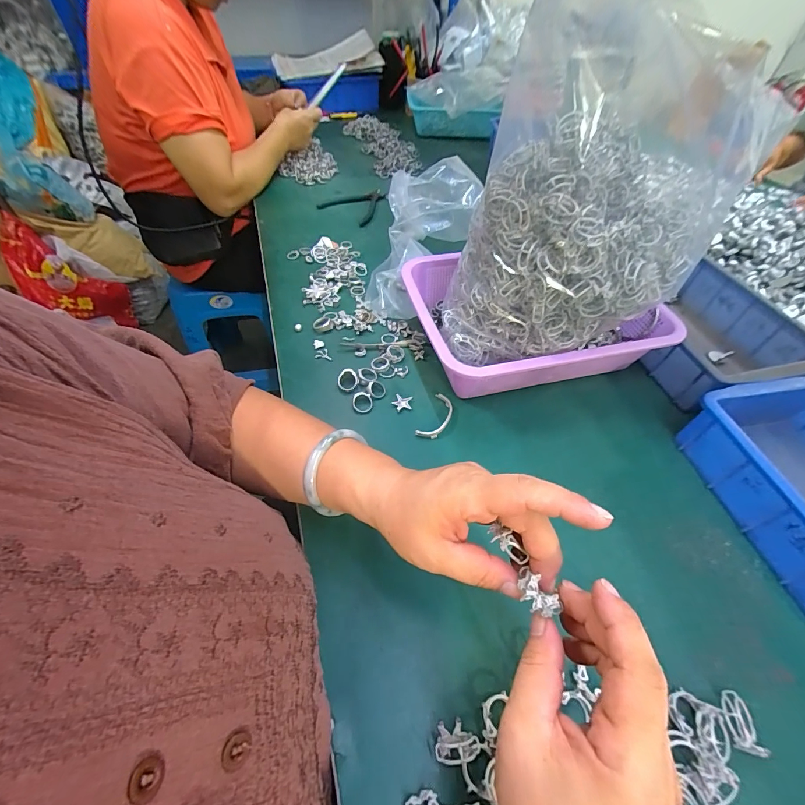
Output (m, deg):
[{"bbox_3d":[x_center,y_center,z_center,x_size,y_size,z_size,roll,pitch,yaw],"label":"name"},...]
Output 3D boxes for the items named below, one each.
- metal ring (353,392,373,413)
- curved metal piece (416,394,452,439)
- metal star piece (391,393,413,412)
[{"bbox_3d":[-0.047,0.000,0.432,0.024,0.004,0.027,15,65,-4],"label":"metal ring"},{"bbox_3d":[0.041,0.017,0.423,0.028,0.005,0.067,21,54,14],"label":"curved metal piece"},{"bbox_3d":[0.000,0.001,0.437,0.023,0.004,0.022,3,52,1],"label":"metal star piece"}]

